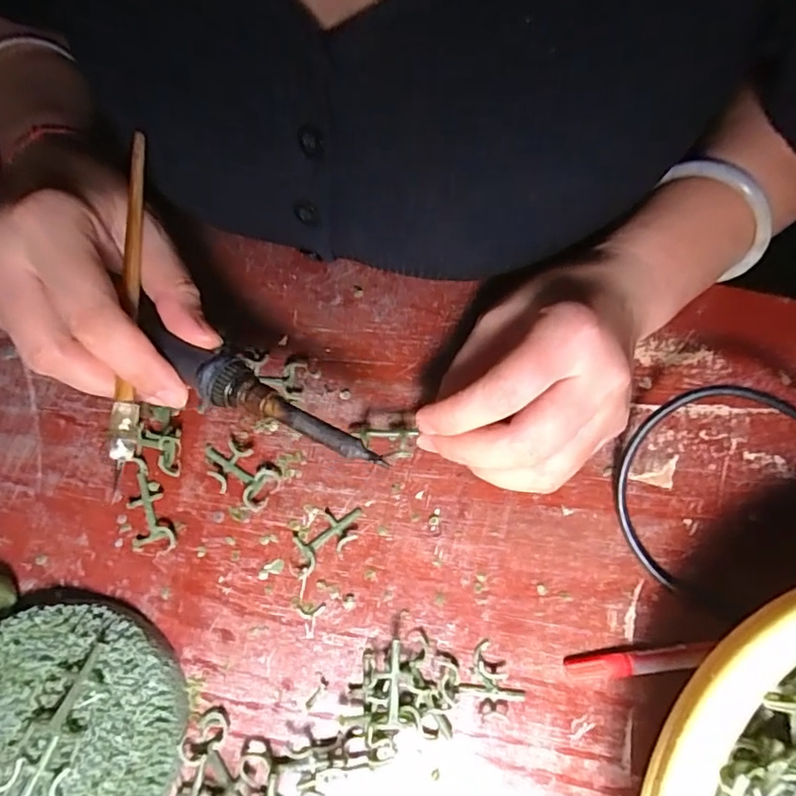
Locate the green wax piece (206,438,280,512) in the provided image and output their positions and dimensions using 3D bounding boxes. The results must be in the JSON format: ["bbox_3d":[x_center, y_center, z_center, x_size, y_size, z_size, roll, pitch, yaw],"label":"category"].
[{"bbox_3d":[-0.080,0.037,0.285,0.042,0.008,0.023,31,72,11],"label":"green wax piece"}]

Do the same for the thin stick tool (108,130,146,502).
[{"bbox_3d":[-0.112,-0.039,0.241,0.009,0.006,0.154,1,82,0],"label":"thin stick tool"}]

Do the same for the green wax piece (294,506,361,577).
[{"bbox_3d":[-0.035,0.066,0.276,0.040,0.004,0.020,-36,73,-13],"label":"green wax piece"}]

